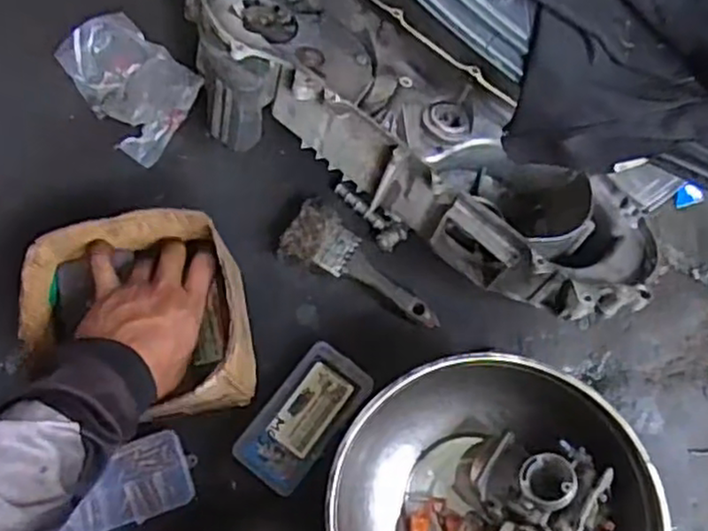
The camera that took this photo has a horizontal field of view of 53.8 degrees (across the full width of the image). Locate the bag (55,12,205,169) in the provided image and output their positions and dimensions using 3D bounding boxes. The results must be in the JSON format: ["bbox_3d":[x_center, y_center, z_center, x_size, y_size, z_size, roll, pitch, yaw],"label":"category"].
[{"bbox_3d":[-0.224,-0.180,0.686,0.137,0.048,0.102,39,77,12],"label":"bag"}]

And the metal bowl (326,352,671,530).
[{"bbox_3d":[0.110,0.205,0.562,0.248,0.099,0.238,0,72,1],"label":"metal bowl"}]

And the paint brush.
[{"bbox_3d":[0.010,0.005,0.655,0.161,0.017,0.055,35,76,-3],"label":"paint brush"}]

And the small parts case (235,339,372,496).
[{"bbox_3d":[-0.045,0.134,0.621,0.067,0.015,0.128,36,76,12],"label":"small parts case"}]

